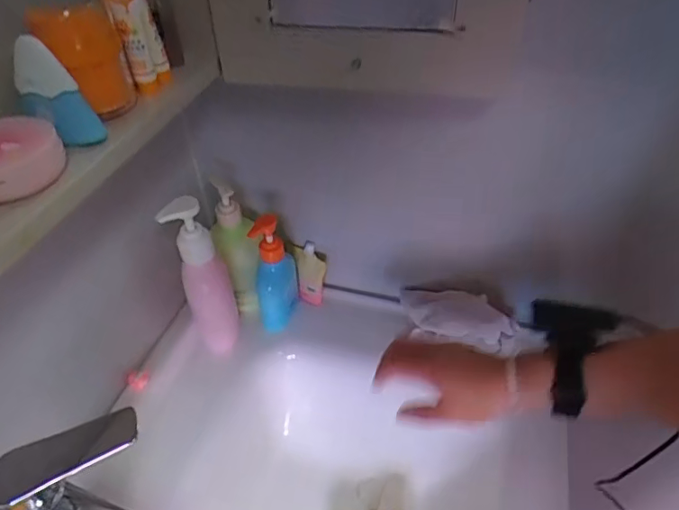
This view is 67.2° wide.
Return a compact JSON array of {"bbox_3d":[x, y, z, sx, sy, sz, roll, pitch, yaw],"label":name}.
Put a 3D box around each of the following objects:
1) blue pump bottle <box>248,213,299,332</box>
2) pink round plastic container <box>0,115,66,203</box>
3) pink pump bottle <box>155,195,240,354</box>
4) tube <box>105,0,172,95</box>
[{"bbox_3d":[-0.084,0.015,0.653,0.045,0.155,0.075,-2,43,1],"label":"blue pump bottle"},{"bbox_3d":[-0.225,-0.065,0.344,0.069,0.029,0.062,-31,50,-27],"label":"pink round plastic container"},{"bbox_3d":[-0.158,0.026,0.604,0.054,0.209,0.050,-16,45,-13],"label":"pink pump bottle"},{"bbox_3d":[-0.163,-0.179,0.416,0.030,0.093,0.031,-12,44,-10],"label":"tube"}]

